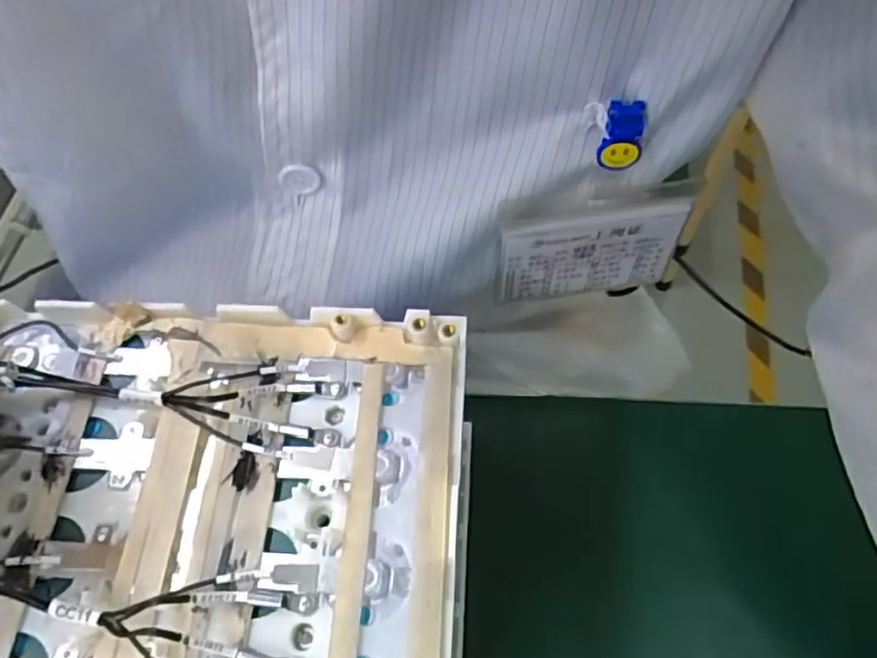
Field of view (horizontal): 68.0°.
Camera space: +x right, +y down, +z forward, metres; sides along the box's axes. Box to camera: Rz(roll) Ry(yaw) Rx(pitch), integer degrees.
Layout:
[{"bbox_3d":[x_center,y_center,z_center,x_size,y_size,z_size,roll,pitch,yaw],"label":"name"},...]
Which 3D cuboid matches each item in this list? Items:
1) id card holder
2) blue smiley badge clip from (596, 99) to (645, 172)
[{"bbox_3d":[0.078,-0.042,0.336,0.097,0.079,0.005,-9,57,-2],"label":"id card holder"},{"bbox_3d":[0.077,-0.081,0.274,0.017,0.028,0.012,2,62,4],"label":"blue smiley badge clip"}]

